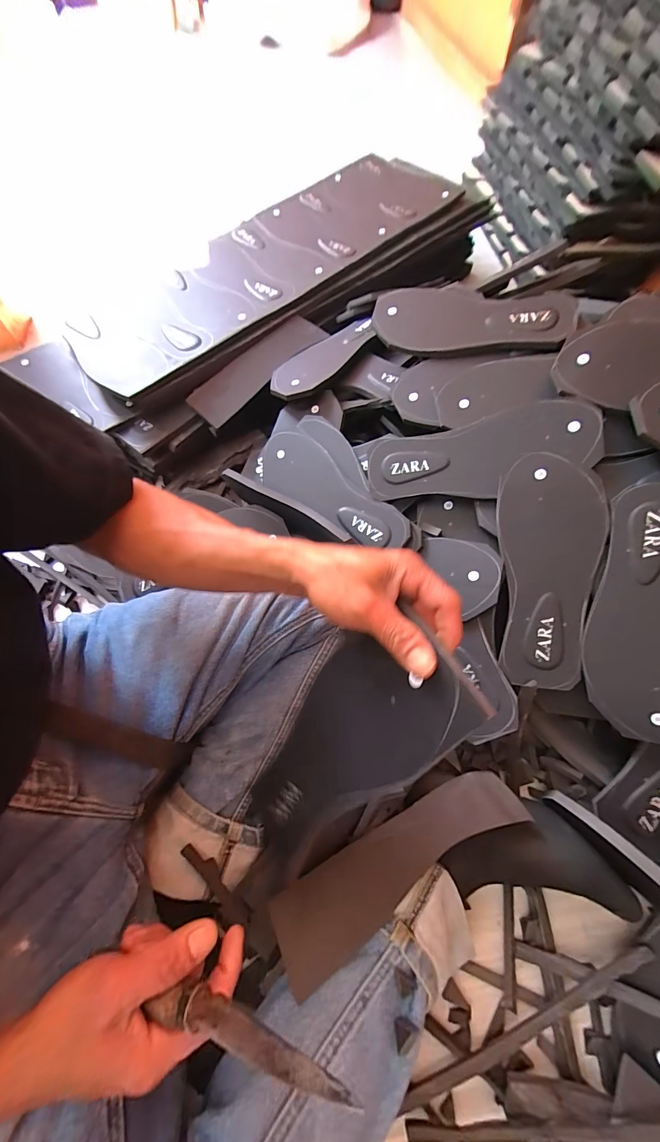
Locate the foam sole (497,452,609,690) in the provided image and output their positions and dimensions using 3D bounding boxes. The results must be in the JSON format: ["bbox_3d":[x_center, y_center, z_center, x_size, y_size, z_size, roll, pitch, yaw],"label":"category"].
[{"bbox_3d":[0.238,-0.001,0.403,0.098,0.008,0.242,-2,87,22],"label":"foam sole"}]

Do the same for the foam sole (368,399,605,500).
[{"bbox_3d":[0.169,-0.134,0.437,0.249,0.010,0.088,-7,85,20],"label":"foam sole"}]

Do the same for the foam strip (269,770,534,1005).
[{"bbox_3d":[0.070,0.276,0.359,0.251,0.019,0.065,-27,68,-12],"label":"foam strip"}]

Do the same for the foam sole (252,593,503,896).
[{"bbox_3d":[0.001,0.134,0.288,0.016,0.245,0.102,9,36,-42],"label":"foam sole"}]

